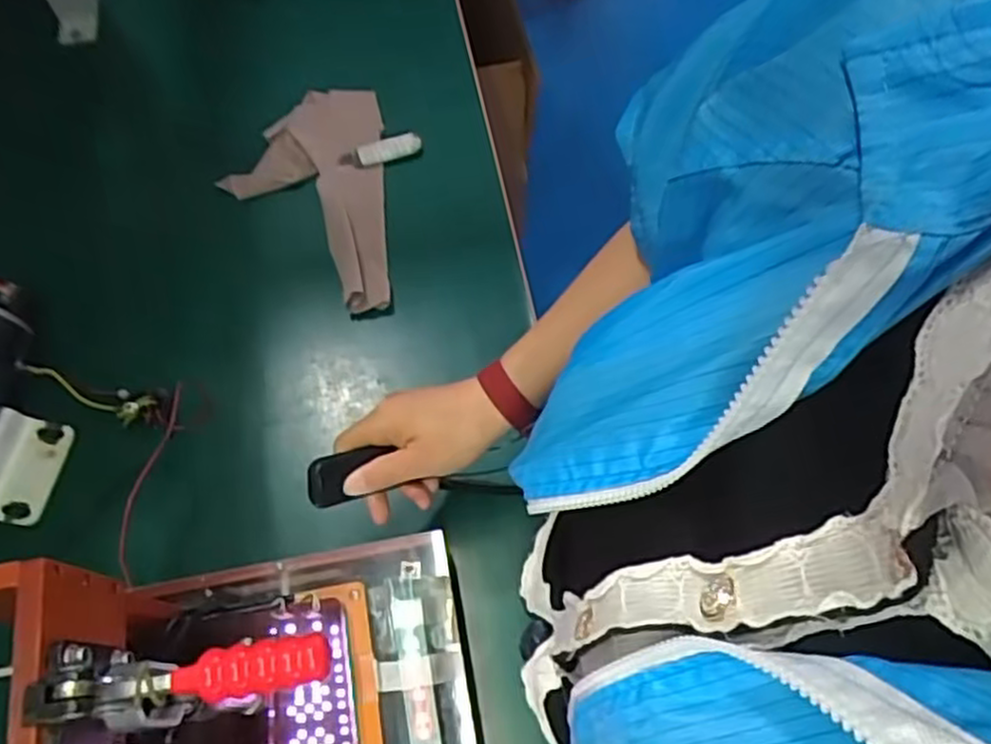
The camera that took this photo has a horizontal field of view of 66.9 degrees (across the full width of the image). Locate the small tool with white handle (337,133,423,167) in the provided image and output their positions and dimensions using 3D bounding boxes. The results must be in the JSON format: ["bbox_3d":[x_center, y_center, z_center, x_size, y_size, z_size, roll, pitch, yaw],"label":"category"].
[{"bbox_3d":[-0.117,-0.223,0.759,0.084,0.022,0.017,-12,66,9],"label":"small tool with white handle"}]

